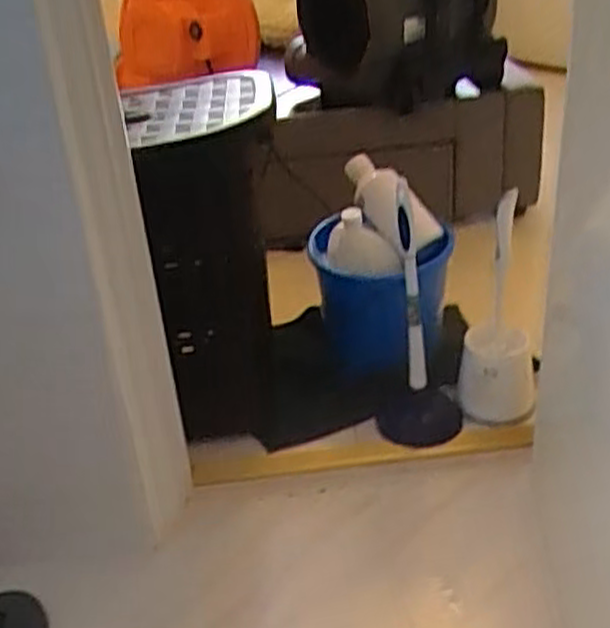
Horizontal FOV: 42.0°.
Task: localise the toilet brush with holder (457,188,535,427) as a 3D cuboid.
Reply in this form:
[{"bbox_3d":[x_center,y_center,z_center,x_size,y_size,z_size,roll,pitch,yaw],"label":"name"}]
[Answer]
[{"bbox_3d":[0.314,-0.016,1.304,0.119,0.388,0.156,3,32,12],"label":"toilet brush with holder"}]

